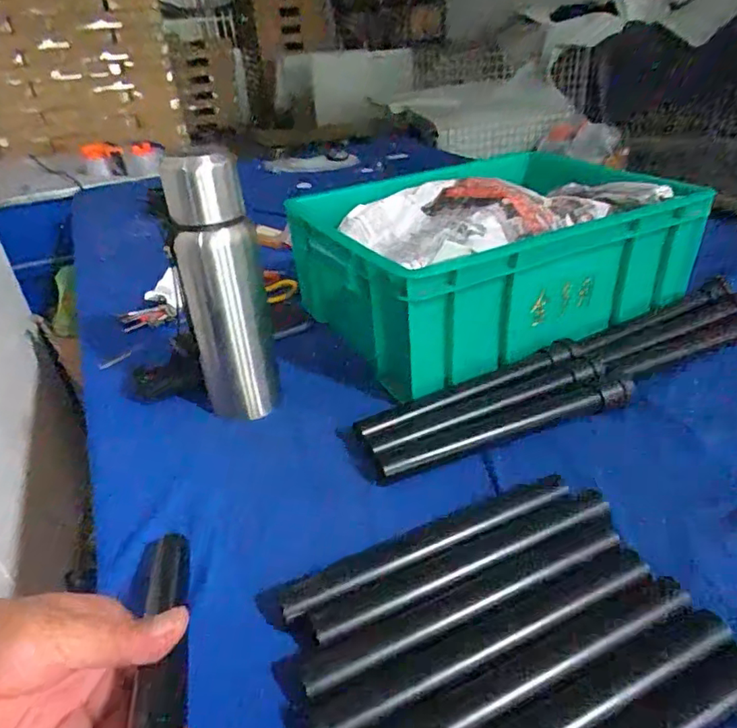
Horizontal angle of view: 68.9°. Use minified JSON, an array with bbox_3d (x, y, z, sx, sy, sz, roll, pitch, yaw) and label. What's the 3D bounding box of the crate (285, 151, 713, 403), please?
[{"bbox_3d":[0.146,-0.139,0.660,0.416,0.139,0.301,-19,33,-22],"label":"crate"}]

